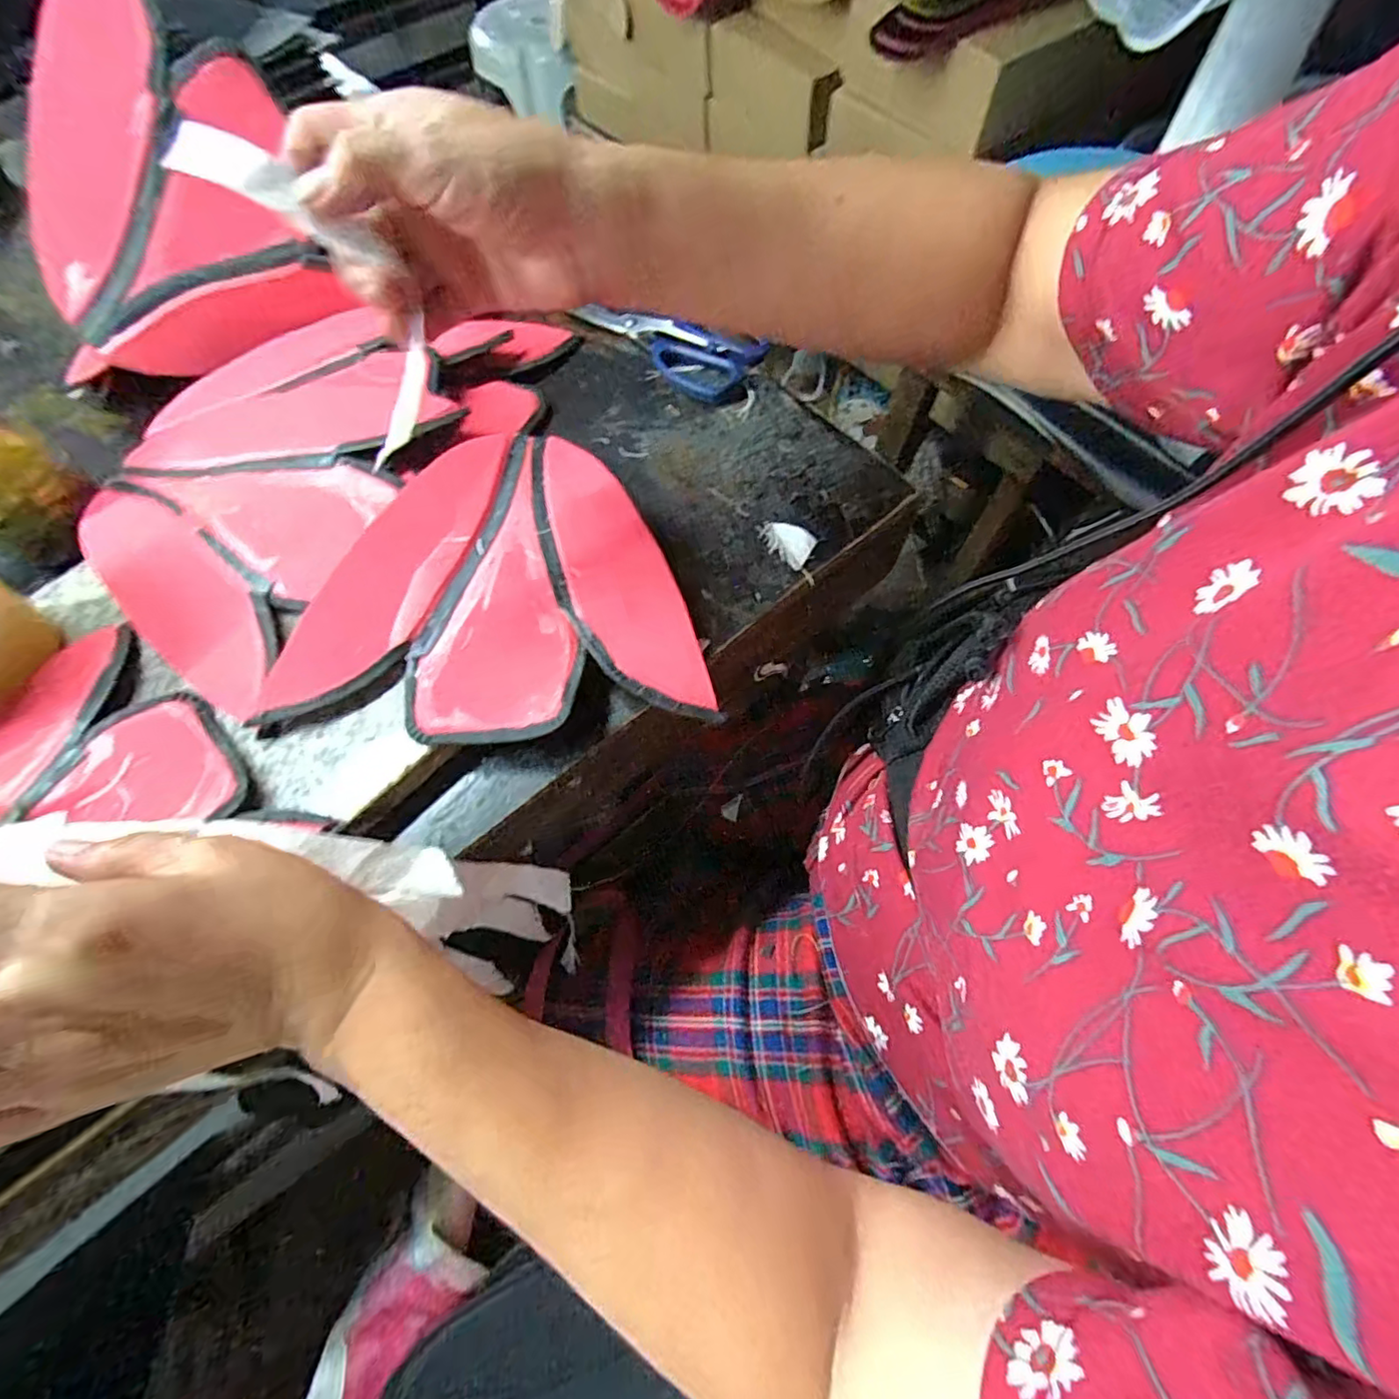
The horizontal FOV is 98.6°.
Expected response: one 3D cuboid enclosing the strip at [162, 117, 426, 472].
[{"bbox_3d":[-0.151,-0.166,0.251,0.038,0.120,0.049,26,67,37],"label":"strip"}]

